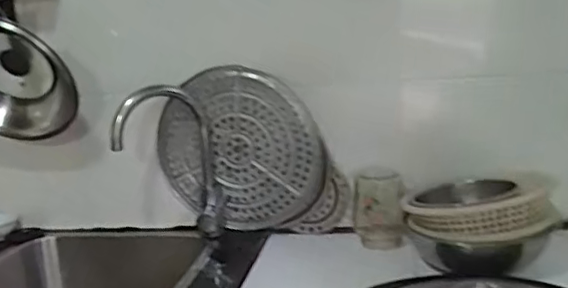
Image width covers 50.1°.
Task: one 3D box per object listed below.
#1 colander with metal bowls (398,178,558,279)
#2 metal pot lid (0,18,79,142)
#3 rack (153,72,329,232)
[{"bbox_3d":[0.331,0.136,1.049,0.190,0.122,0.209,-11,13,-31],"label":"colander with metal bowls"},{"bbox_3d":[-0.541,-0.132,1.190,0.282,0.254,0.089,-7,29,11],"label":"metal pot lid"},{"bbox_3d":[-0.087,0.016,1.229,0.341,0.324,0.040,23,26,5],"label":"rack"}]

